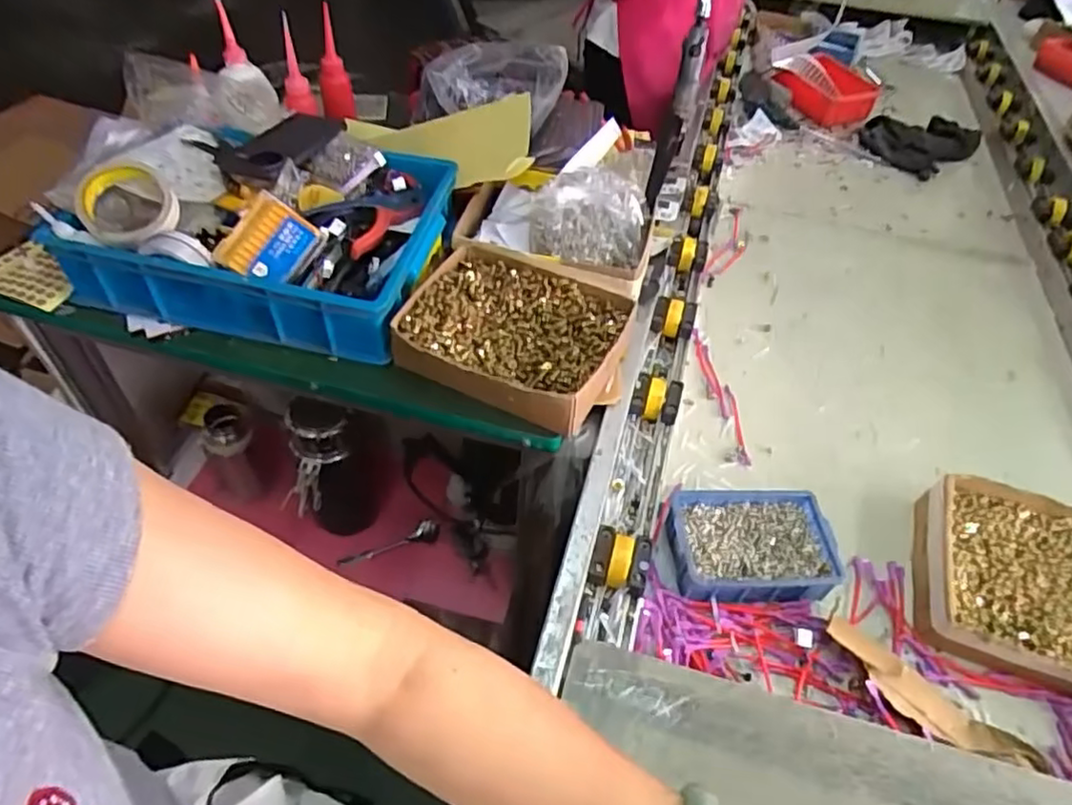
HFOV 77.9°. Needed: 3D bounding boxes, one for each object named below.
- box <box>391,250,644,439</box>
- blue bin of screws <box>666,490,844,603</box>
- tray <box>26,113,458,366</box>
[{"bbox_3d":[-0.021,-0.070,0.693,0.221,0.055,0.187,20,49,14],"label":"box"},{"bbox_3d":[0.203,0.140,0.633,0.151,0.046,0.107,2,47,-3],"label":"blue bin of screws"},{"bbox_3d":[-0.297,-0.221,0.779,0.386,0.105,0.334,12,47,6],"label":"tray"}]

